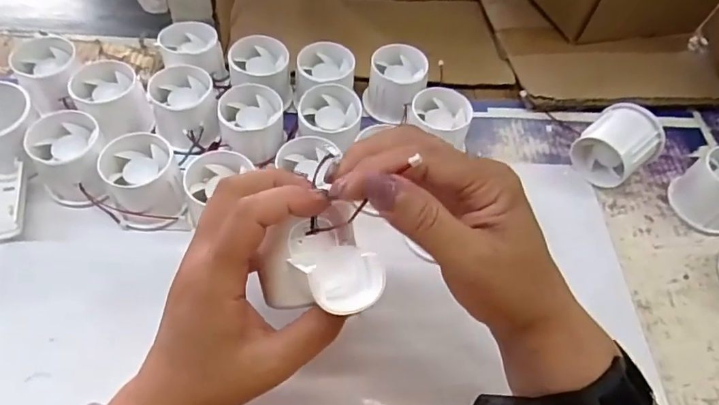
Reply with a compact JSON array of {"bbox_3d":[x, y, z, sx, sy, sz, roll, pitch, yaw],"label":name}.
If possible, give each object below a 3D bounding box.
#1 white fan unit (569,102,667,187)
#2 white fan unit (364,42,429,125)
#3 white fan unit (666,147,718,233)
[{"bbox_3d":[0.216,-0.047,0.427,0.045,0.058,0.052,-28,62,-22],"label":"white fan unit"},{"bbox_3d":[0.032,-0.107,0.459,0.054,0.044,0.057,11,55,2],"label":"white fan unit"},{"bbox_3d":[0.295,-0.010,0.414,0.053,0.049,0.055,-28,62,-22],"label":"white fan unit"}]

